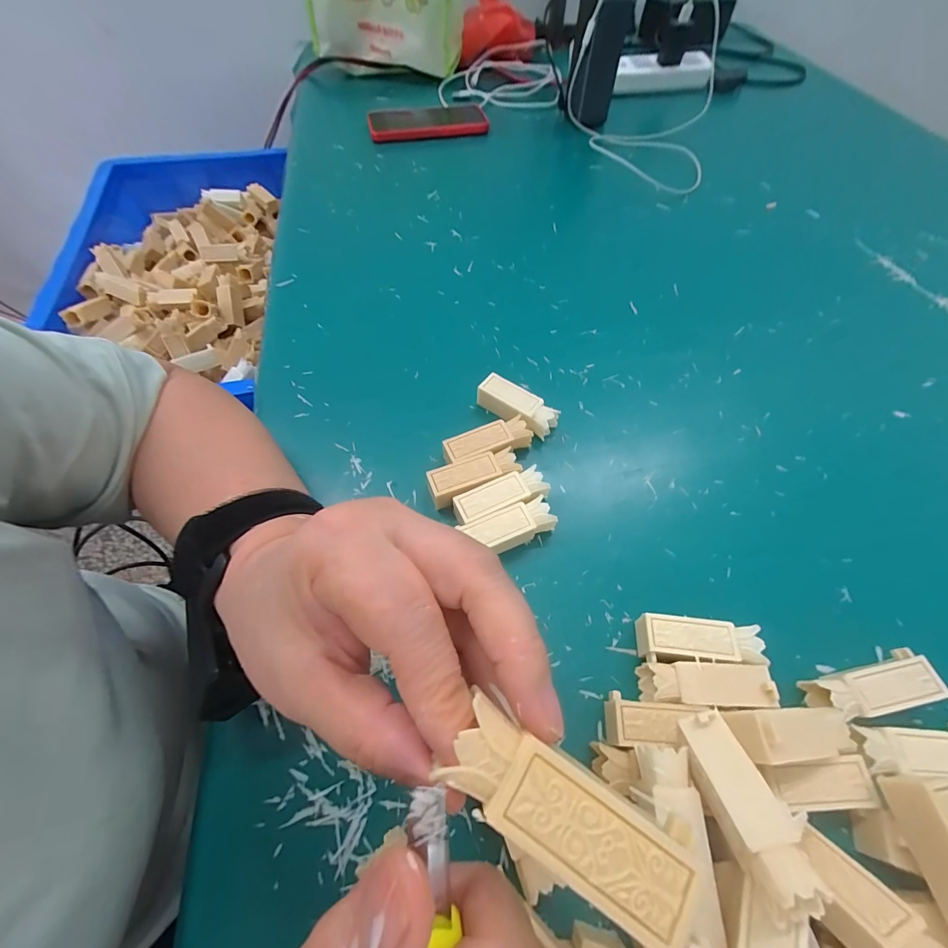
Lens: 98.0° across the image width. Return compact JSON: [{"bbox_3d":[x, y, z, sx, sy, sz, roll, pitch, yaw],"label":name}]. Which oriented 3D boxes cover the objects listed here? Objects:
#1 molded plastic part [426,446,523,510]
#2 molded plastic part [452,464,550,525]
[{"bbox_3d":[0.000,0.003,0.277,0.060,0.017,0.023,-21,60,-12],"label":"molded plastic part"},{"bbox_3d":[0.017,0.017,0.268,0.061,0.021,0.022,-20,60,-12],"label":"molded plastic part"}]

